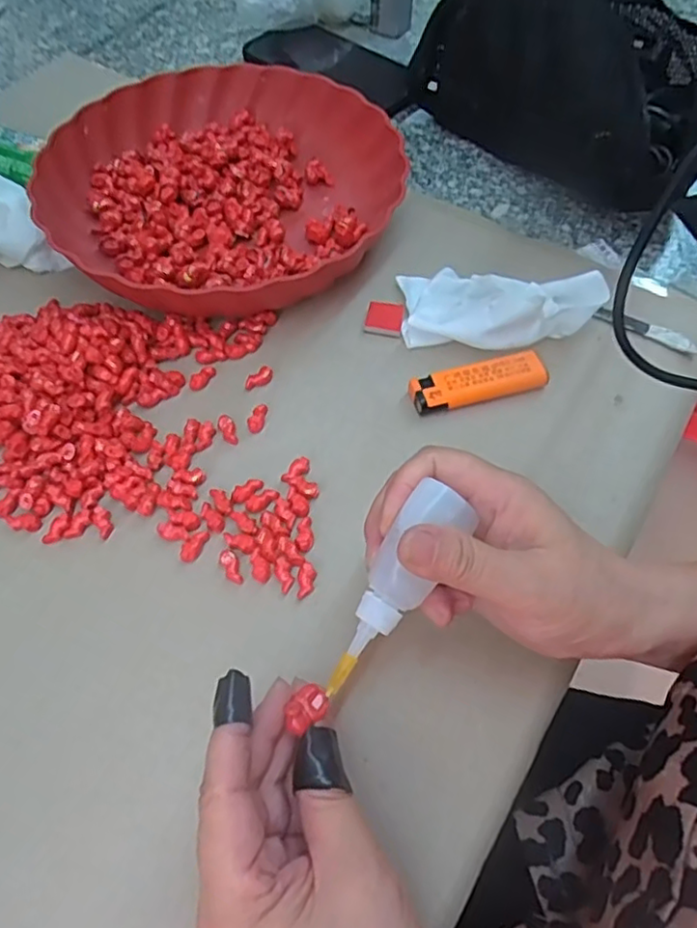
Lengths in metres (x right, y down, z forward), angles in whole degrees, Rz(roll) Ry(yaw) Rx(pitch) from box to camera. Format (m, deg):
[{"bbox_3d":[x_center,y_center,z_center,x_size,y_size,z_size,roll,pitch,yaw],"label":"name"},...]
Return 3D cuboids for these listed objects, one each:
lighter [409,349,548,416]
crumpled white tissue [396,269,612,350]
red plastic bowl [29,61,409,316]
[{"bbox_3d":[0.077,-0.048,0.379,0.079,0.012,0.025,-15,59,-9],"label":"lighter"},{"bbox_3d":[0.092,-0.098,0.399,0.120,0.035,0.062,13,59,9],"label":"crumpled white tissue"},{"bbox_3d":[-0.086,-0.201,0.459,0.239,0.048,0.239,0,58,0],"label":"red plastic bowl"}]

